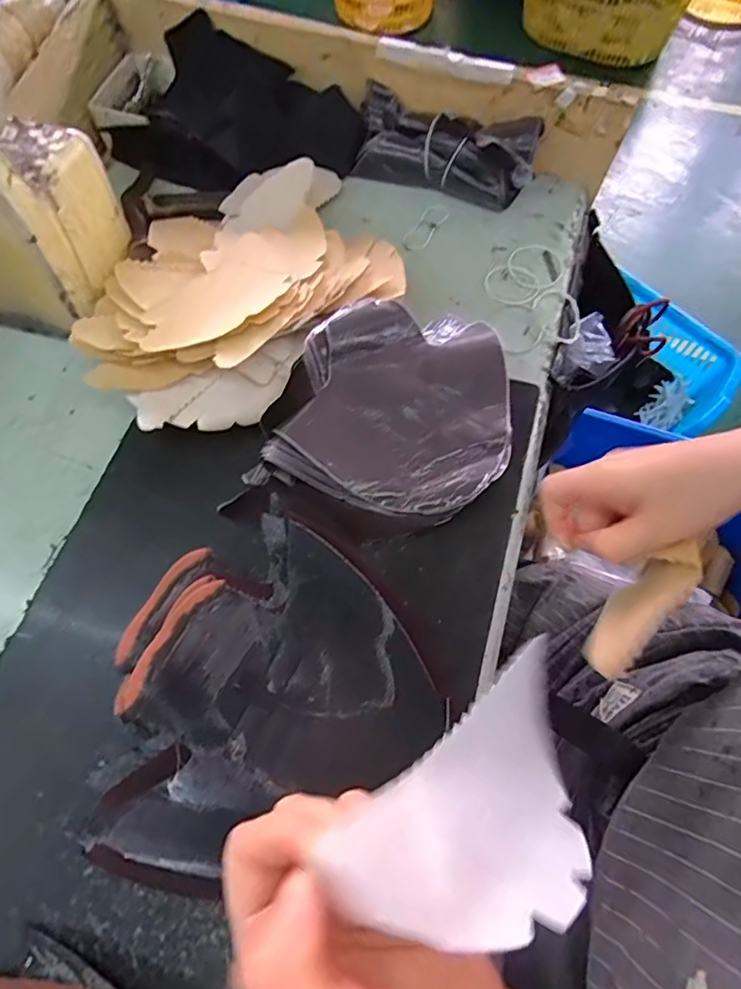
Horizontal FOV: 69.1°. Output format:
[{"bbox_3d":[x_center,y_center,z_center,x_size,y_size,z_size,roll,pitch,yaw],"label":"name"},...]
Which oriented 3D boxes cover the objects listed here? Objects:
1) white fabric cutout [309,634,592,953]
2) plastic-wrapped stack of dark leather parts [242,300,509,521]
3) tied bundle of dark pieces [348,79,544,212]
[{"bbox_3d":[0.050,0.119,0.204,0.131,0.018,0.068,-19,60,-48],"label":"white fabric cutout"},{"bbox_3d":[0.023,-0.075,0.391,0.166,0.041,0.177,14,68,6],"label":"plastic-wrapped stack of dark leather parts"},{"bbox_3d":[0.074,-0.348,0.540,0.179,0.052,0.072,17,68,7],"label":"tied bundle of dark pieces"}]

